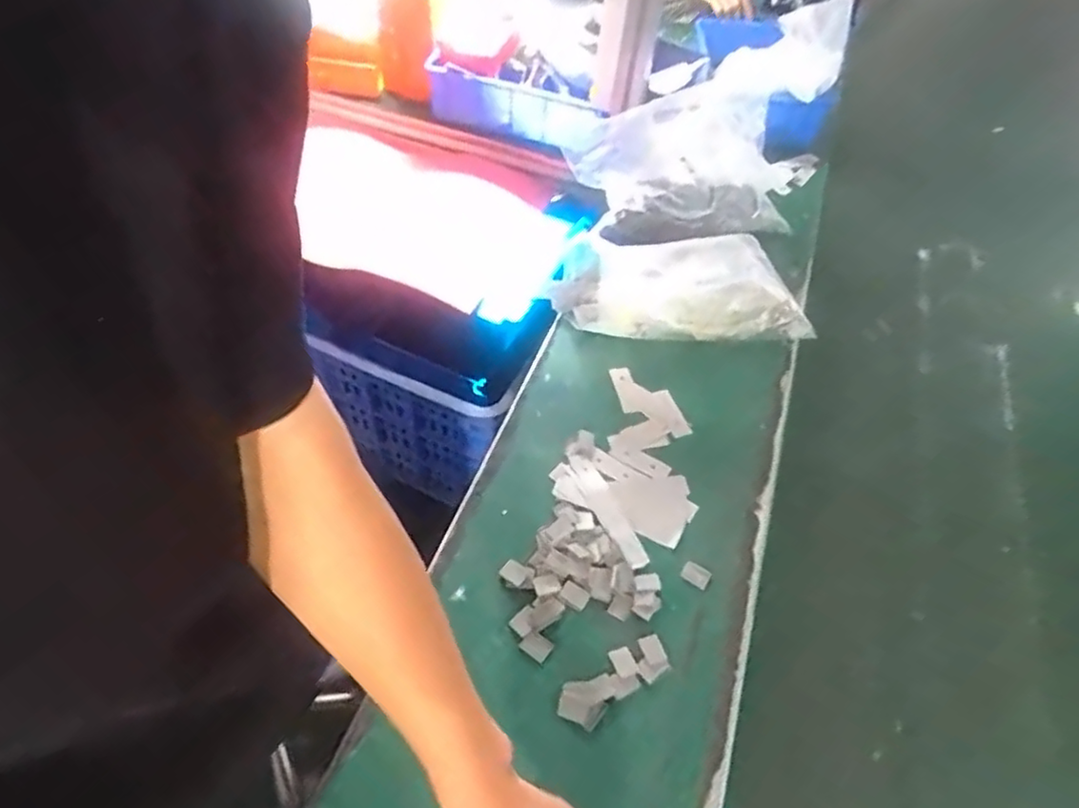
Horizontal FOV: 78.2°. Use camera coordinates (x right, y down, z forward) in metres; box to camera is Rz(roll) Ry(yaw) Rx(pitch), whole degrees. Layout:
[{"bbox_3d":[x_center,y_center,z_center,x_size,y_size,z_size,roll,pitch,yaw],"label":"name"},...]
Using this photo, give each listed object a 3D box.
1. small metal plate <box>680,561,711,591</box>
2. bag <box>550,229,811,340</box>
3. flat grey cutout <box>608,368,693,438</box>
[{"bbox_3d":[0.144,0.156,0.608,0.026,0.004,0.017,32,57,18],"label":"small metal plate"},{"bbox_3d":[0.169,-0.146,0.798,0.299,0.063,0.155,4,52,-3],"label":"bag"},{"bbox_3d":[0.119,-0.002,0.732,0.109,0.010,0.045,32,60,24],"label":"flat grey cutout"}]

